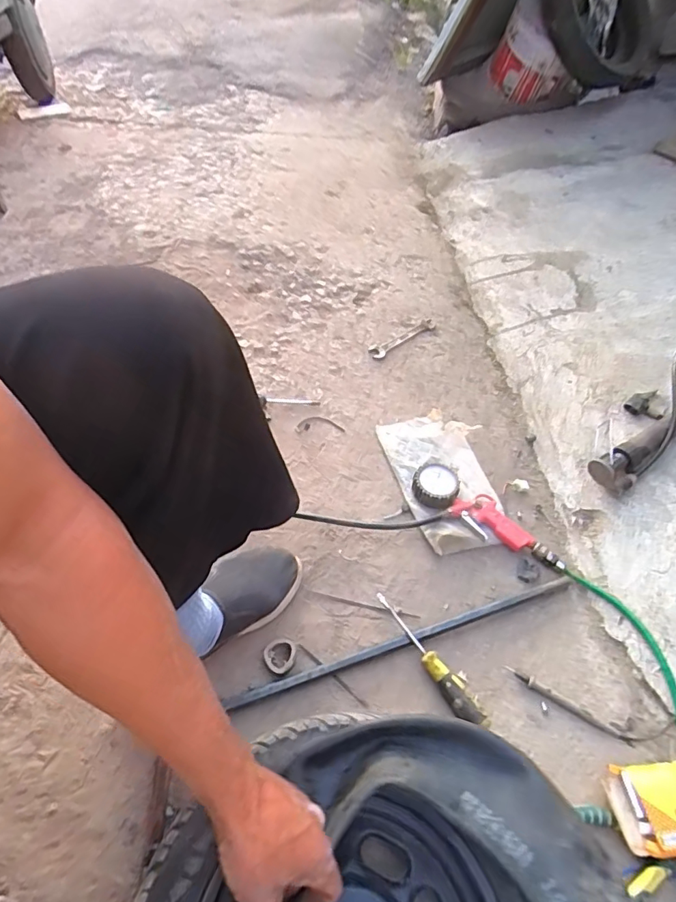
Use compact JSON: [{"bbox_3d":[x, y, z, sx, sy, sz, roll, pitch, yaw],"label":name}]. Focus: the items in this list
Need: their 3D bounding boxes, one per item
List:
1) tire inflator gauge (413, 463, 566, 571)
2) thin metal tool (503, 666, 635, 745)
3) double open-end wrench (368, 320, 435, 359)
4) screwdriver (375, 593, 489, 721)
[{"bbox_3d":[0.229,0.100,0.775,0.243,0.034,0.072,27,54,19],"label":"tire inflator gauge"},{"bbox_3d":[0.283,0.312,0.621,0.158,0.009,0.012,25,53,18],"label":"thin metal tool"},{"bbox_3d":[0.140,-0.241,1.071,0.184,0.009,0.033,-33,60,-32],"label":"double open-end wrench"},{"bbox_3d":[0.114,0.262,0.645,0.030,0.032,0.186,-23,54,-20],"label":"screwdriver"}]

